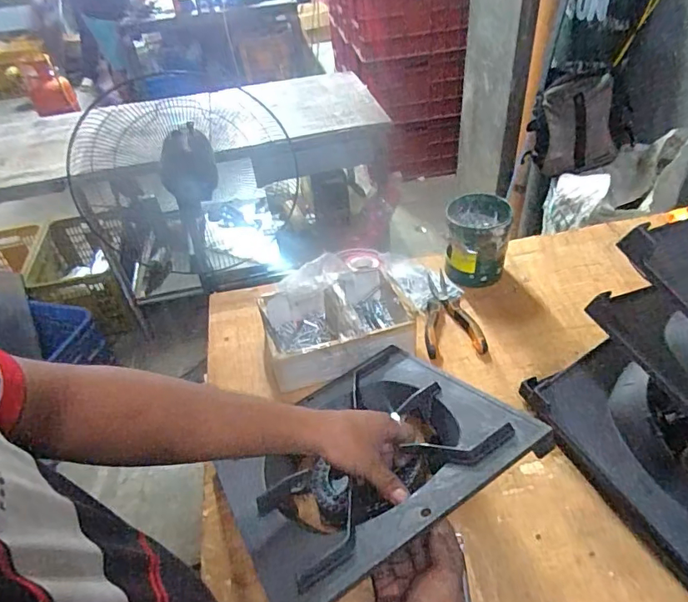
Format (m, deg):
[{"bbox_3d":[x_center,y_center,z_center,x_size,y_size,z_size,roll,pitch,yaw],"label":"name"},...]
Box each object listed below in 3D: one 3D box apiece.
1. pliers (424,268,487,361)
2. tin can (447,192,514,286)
[{"bbox_3d":[0.171,0.013,0.823,0.094,0.024,0.193,-7,42,0],"label":"pliers"},{"bbox_3d":[0.238,-0.107,0.879,0.103,0.120,0.114,3,43,10],"label":"tin can"}]

